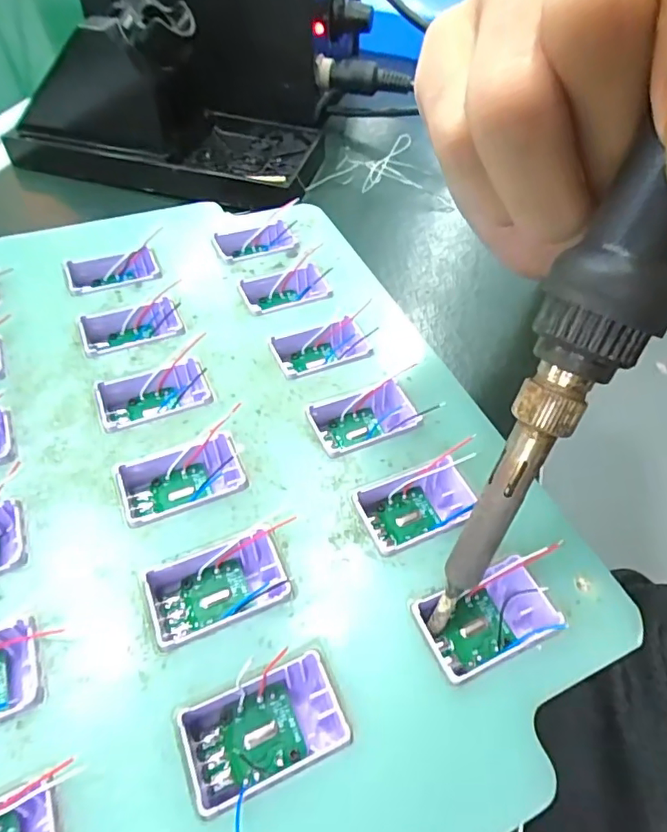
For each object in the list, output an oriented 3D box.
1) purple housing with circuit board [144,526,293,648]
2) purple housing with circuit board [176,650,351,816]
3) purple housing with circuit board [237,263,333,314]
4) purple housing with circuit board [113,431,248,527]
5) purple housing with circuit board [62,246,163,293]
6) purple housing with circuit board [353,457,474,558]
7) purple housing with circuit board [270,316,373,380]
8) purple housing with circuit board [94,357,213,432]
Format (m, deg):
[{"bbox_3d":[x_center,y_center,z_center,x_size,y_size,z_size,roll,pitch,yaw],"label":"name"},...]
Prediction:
[{"bbox_3d":[-0.028,0.042,0.128,0.031,0.010,0.020,-16,55,-17],"label":"purple housing with circuit board"},{"bbox_3d":[-0.015,0.065,0.111,0.031,0.010,0.020,-15,55,-16],"label":"purple housing with circuit board"},{"bbox_3d":[-0.018,-0.044,0.197,0.031,0.011,0.022,-13,54,-15],"label":"purple housing with circuit board"},{"bbox_3d":[-0.041,0.019,0.145,0.032,0.010,0.021,-18,56,-18],"label":"purple housing with circuit board"},{"bbox_3d":[-0.081,-0.051,0.197,0.031,0.011,0.021,-17,55,-17],"label":"purple housing with circuit board"},{"bbox_3d":[0.023,0.027,0.146,0.033,0.015,0.019,-18,56,-18],"label":"purple housing with circuit board"},{"bbox_3d":[-0.005,-0.022,0.180,0.031,0.010,0.022,-16,55,-17],"label":"purple housing with circuit board"},{"bbox_3d":[-0.055,-0.005,0.163,0.031,0.011,0.021,-17,55,-17],"label":"purple housing with circuit board"}]

